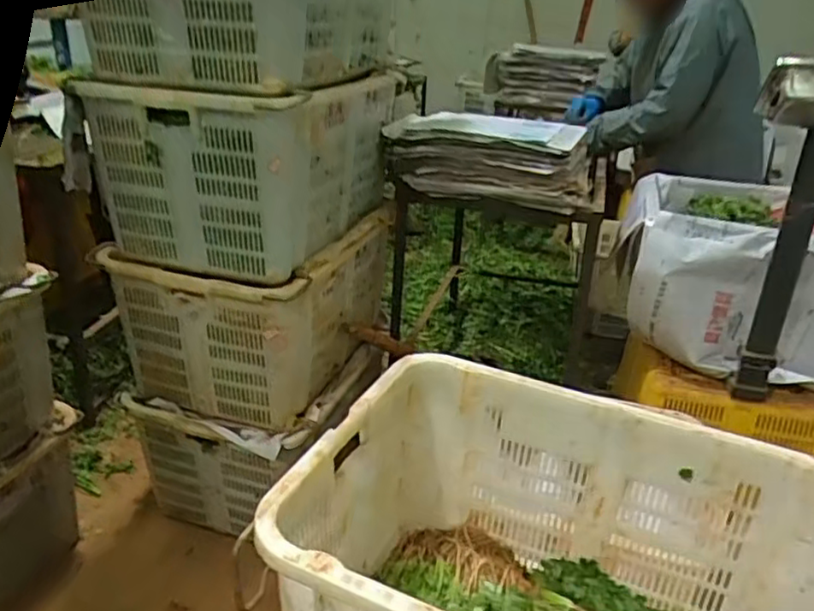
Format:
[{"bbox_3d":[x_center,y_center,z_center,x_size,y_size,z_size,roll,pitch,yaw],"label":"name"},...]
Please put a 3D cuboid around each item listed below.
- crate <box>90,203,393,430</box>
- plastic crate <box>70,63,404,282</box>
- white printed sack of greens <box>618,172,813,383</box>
[{"bbox_3d":[-0.344,-0.009,1.618,0.438,0.358,0.560,12,27,19],"label":"crate"},{"bbox_3d":[-0.321,-0.329,1.470,0.421,0.340,0.608,12,27,19],"label":"plastic crate"},{"bbox_3d":[0.883,-0.098,1.747,0.607,0.336,0.601,9,26,13],"label":"white printed sack of greens"}]

